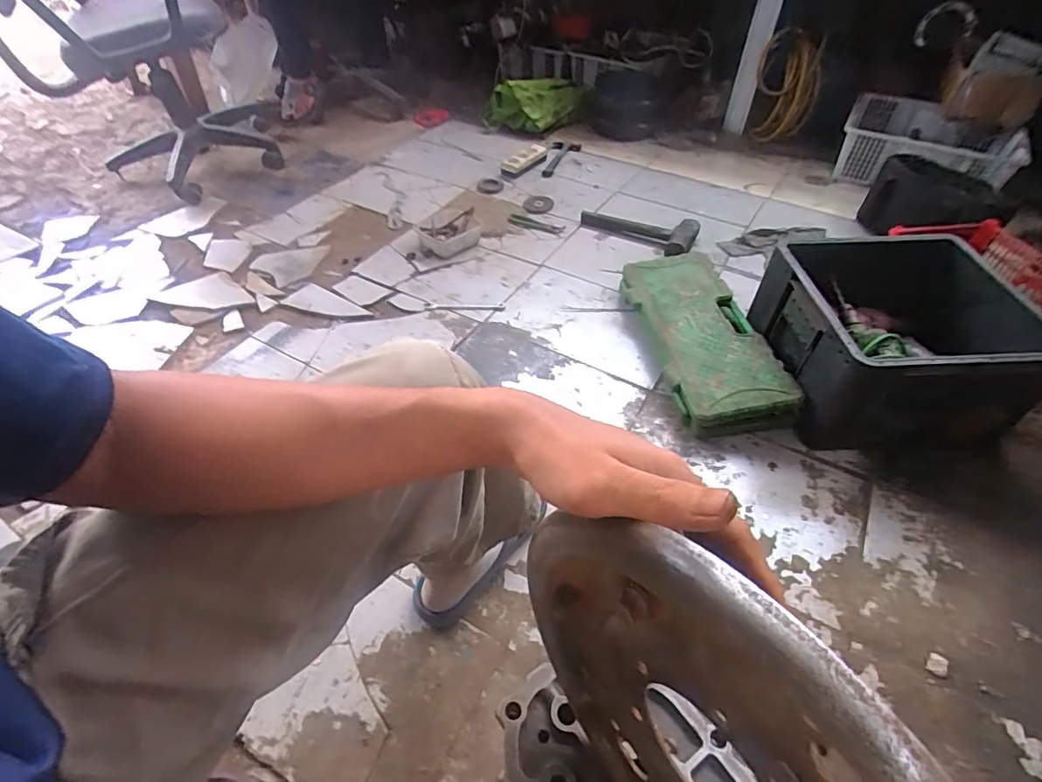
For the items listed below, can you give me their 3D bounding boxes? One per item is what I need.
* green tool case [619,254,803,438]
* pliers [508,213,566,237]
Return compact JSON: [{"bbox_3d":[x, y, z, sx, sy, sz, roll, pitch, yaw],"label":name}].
[{"bbox_3d":[0.360,-0.121,1.086,0.201,0.088,0.489,-6,47,-4],"label":"green tool case"},{"bbox_3d":[0.043,-0.465,1.466,0.179,0.011,0.047,22,51,20],"label":"pliers"}]

